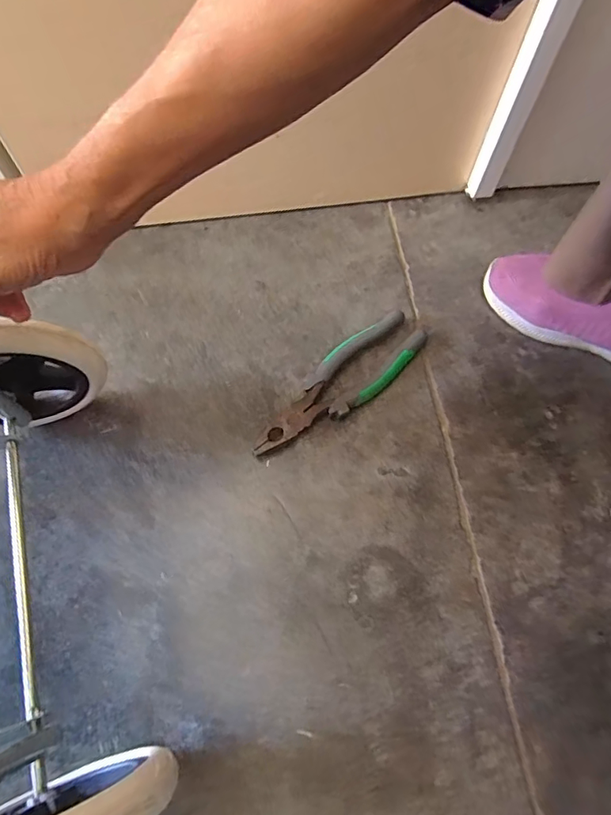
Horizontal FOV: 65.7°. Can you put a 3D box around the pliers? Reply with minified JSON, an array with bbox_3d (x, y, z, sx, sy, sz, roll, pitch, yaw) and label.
[{"bbox_3d":[0.033,-0.023,0.464,0.204,0.019,0.058,-37,73,-16],"label":"pliers"}]

